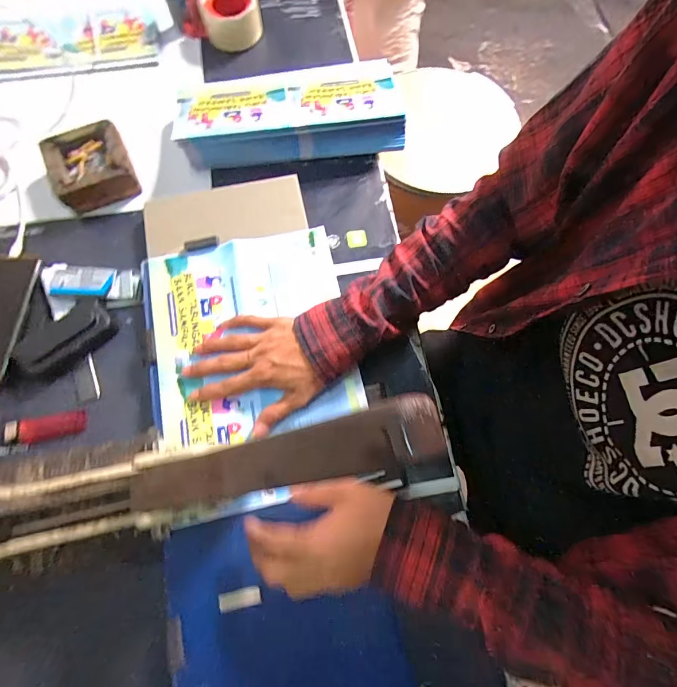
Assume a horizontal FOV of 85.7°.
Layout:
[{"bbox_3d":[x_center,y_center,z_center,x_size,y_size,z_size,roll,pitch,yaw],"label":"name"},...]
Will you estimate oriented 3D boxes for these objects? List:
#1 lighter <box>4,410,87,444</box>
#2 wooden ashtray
[{"bbox_3d":[-0.325,0.093,0.404,0.080,0.007,0.026,-11,73,-4],"label":"lighter"},{"bbox_3d":[-0.327,-0.235,0.489,0.096,0.045,0.100,-27,75,-9],"label":"wooden ashtray"}]

